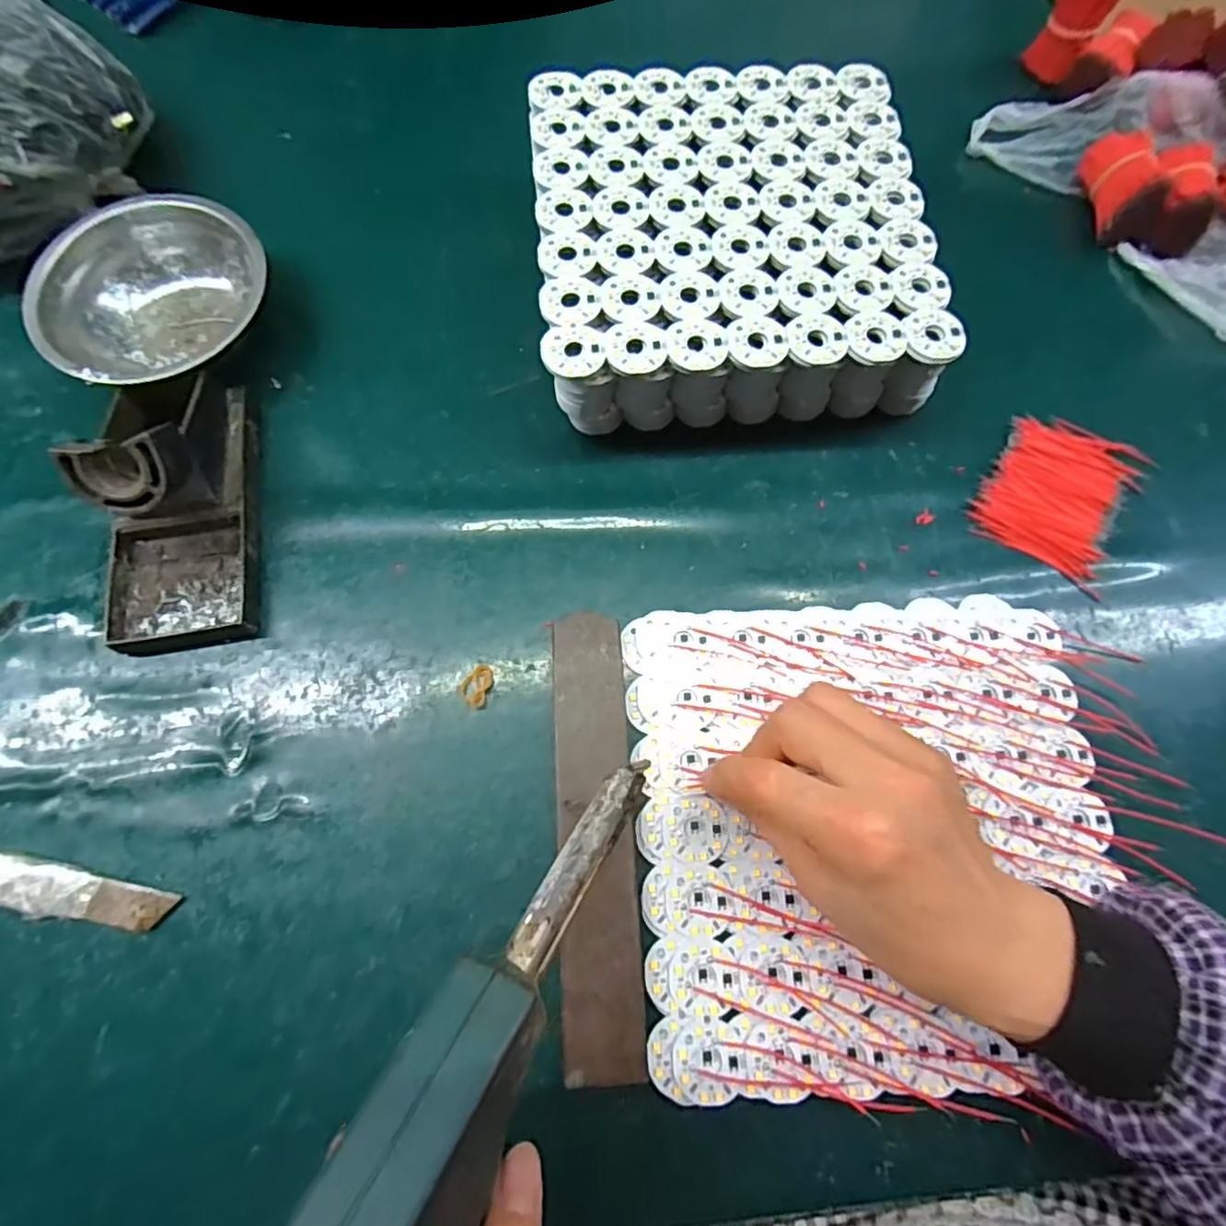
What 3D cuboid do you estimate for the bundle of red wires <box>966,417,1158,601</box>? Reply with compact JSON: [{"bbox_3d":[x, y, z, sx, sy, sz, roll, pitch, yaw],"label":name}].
[{"bbox_3d":[0.261,-0.071,0.360,0.076,0.009,0.097,31,74,8],"label":"bundle of red wires"}]

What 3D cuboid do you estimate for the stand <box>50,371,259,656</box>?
[{"bbox_3d":[-0.233,-0.062,0.314,0.073,0.062,0.150,-10,73,-4],"label":"stand"}]

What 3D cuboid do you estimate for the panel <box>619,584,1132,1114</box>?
[{"bbox_3d":[0.125,0.099,0.295,0.224,0.008,0.216,-3,72,-2],"label":"panel"}]

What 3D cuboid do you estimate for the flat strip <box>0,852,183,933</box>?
[{"bbox_3d":[-0.252,0.127,0.278,0.101,0.012,0.021,13,72,3],"label":"flat strip"}]

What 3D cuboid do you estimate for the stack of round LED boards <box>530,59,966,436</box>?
[{"bbox_3d":[0.065,-0.213,0.368,0.211,0.069,0.206,-4,72,-3],"label":"stack of round LED boards"}]

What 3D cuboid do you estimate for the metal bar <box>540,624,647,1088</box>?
[{"bbox_3d":[-0.009,0.099,0.288,0.041,0.016,0.199,-2,72,-2],"label":"metal bar"}]

